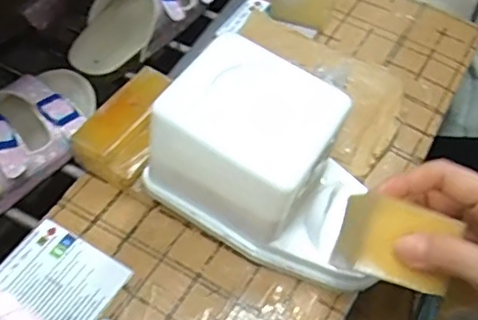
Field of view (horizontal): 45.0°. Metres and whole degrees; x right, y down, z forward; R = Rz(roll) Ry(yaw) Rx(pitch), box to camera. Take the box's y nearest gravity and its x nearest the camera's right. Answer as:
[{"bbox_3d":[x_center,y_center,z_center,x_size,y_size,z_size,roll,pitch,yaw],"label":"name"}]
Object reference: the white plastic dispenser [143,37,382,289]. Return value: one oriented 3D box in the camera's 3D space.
[{"bbox_3d":[0.025,0.003,0.410,0.159,0.121,0.095,26,56,18],"label":"white plastic dispenser"}]

